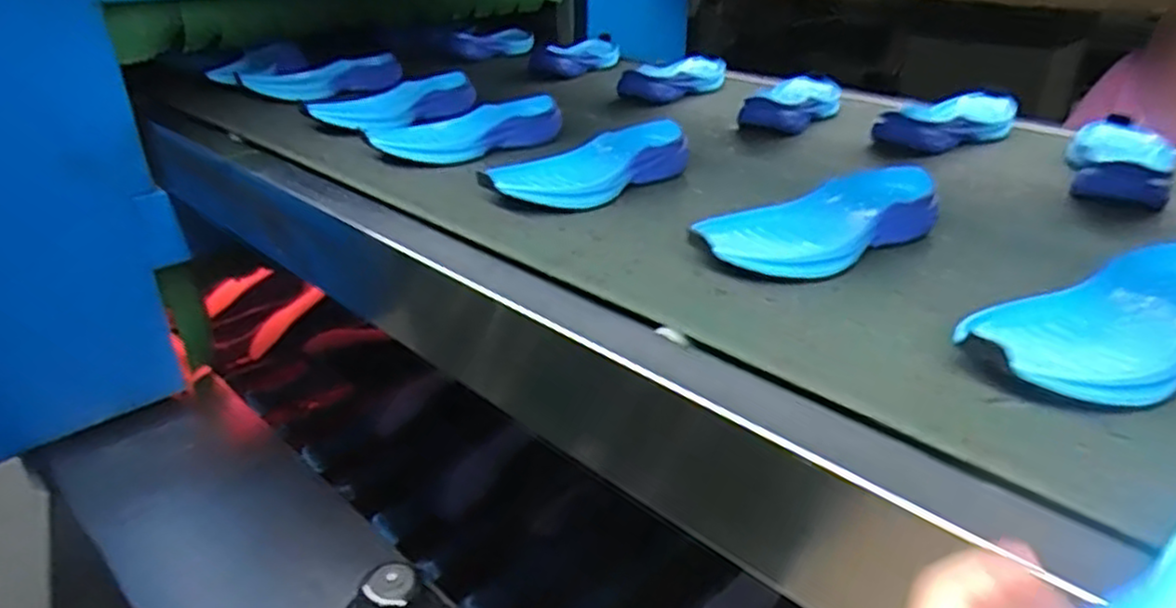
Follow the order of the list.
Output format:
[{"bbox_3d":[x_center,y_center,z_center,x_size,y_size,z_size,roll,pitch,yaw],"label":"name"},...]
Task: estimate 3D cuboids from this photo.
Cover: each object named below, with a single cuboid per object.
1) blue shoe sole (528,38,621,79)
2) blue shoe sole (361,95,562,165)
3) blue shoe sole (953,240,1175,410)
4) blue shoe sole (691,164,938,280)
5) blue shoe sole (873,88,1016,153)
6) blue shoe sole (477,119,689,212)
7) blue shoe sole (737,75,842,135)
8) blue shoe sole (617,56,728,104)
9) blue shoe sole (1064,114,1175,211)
[{"bbox_3d":[-0.011,-0.389,1.165,0.091,0.043,0.179,22,38,34],"label":"blue shoe sole"},{"bbox_3d":[-0.123,-0.183,0.776,0.212,0.044,0.079,-12,31,-18],"label":"blue shoe sole"},{"bbox_3d":[0.309,0.008,0.435,0.200,0.052,0.086,-21,35,-27],"label":"blue shoe sole"},{"bbox_3d":[0.178,-0.063,0.571,0.212,0.045,0.082,-24,36,-31],"label":"blue shoe sole"},{"bbox_3d":[0.413,-0.209,0.842,0.201,0.039,0.114,-26,37,-36],"label":"blue shoe sole"},{"bbox_3d":[0.004,-0.129,0.695,0.088,0.035,0.225,22,37,36],"label":"blue shoe sole"},{"bbox_3d":[0.265,-0.257,0.931,0.095,0.038,0.205,12,32,23],"label":"blue shoe sole"},{"bbox_3d":[0.134,-0.322,1.044,0.079,0.044,0.225,19,36,31],"label":"blue shoe sole"},{"bbox_3d":[0.527,-0.143,0.733,0.087,0.041,0.204,18,36,32],"label":"blue shoe sole"}]

